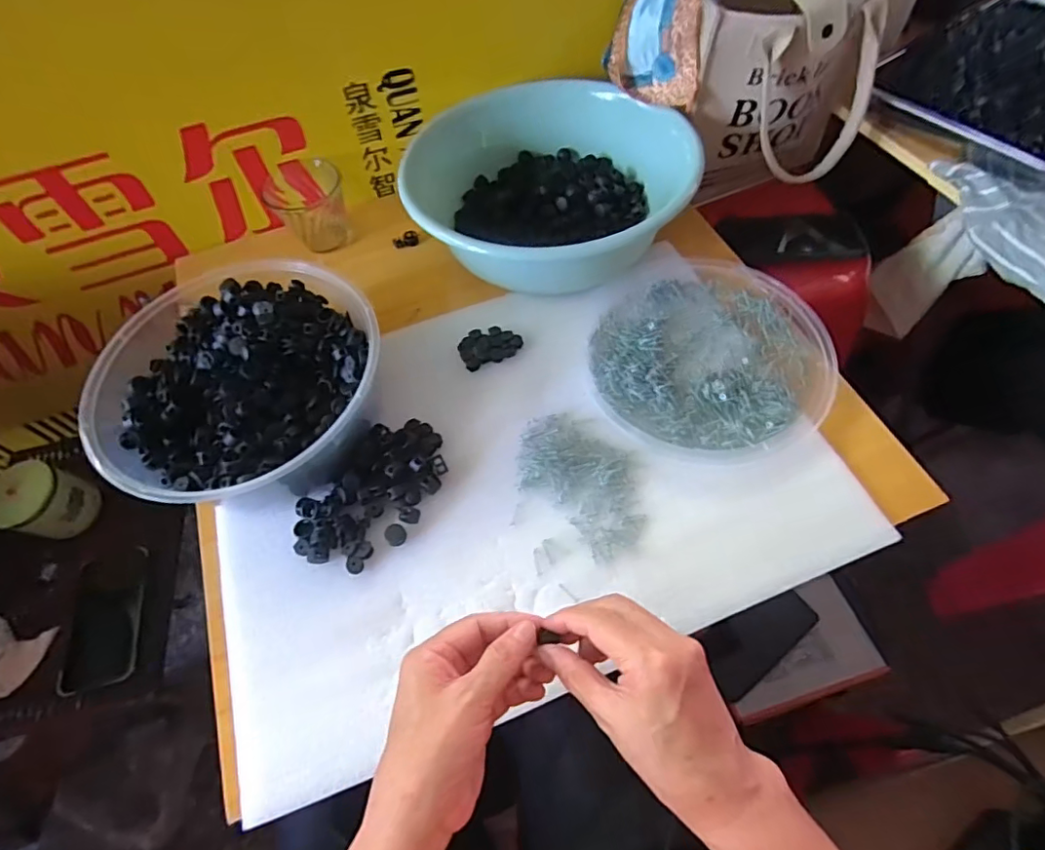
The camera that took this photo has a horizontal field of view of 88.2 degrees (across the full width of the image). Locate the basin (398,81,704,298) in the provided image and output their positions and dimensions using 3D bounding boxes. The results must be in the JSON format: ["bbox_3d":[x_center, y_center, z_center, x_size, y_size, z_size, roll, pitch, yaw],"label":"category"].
[{"bbox_3d":[0.023,-0.270,0.610,0.296,0.099,0.241,-20,61,-8],"label":"basin"}]

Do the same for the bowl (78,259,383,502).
[{"bbox_3d":[-0.252,-0.038,0.505,0.239,0.080,0.232,-1,60,2],"label":"bowl"}]

